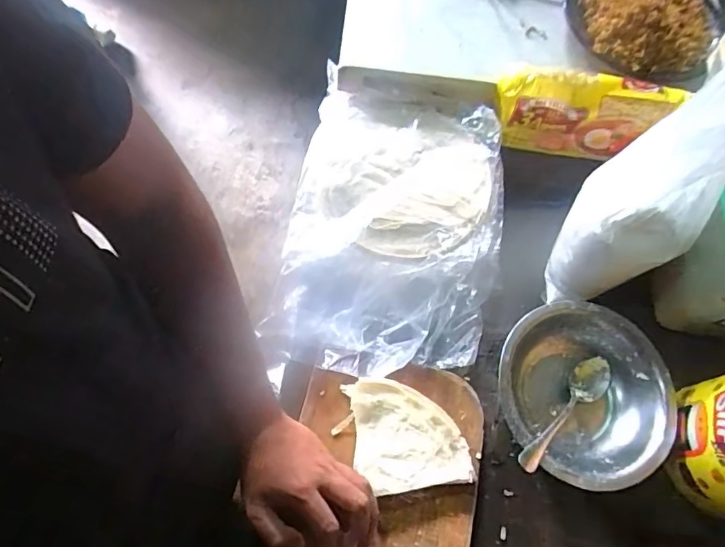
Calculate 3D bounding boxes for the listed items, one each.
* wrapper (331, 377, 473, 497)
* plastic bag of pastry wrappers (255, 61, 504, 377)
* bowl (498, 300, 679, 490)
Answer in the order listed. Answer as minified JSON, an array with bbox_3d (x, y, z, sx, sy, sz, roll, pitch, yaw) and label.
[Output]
[{"bbox_3d":[0.037,0.165,0.497,0.097,0.012,0.136,-36,75,-14],"label":"wrapper"},{"bbox_3d":[0.042,-0.065,0.590,0.247,0.034,0.378,9,70,1],"label":"plastic bag of pastry wrappers"},{"bbox_3d":[0.234,0.128,0.530,0.183,0.069,0.182,1,70,-2],"label":"bowl"}]

